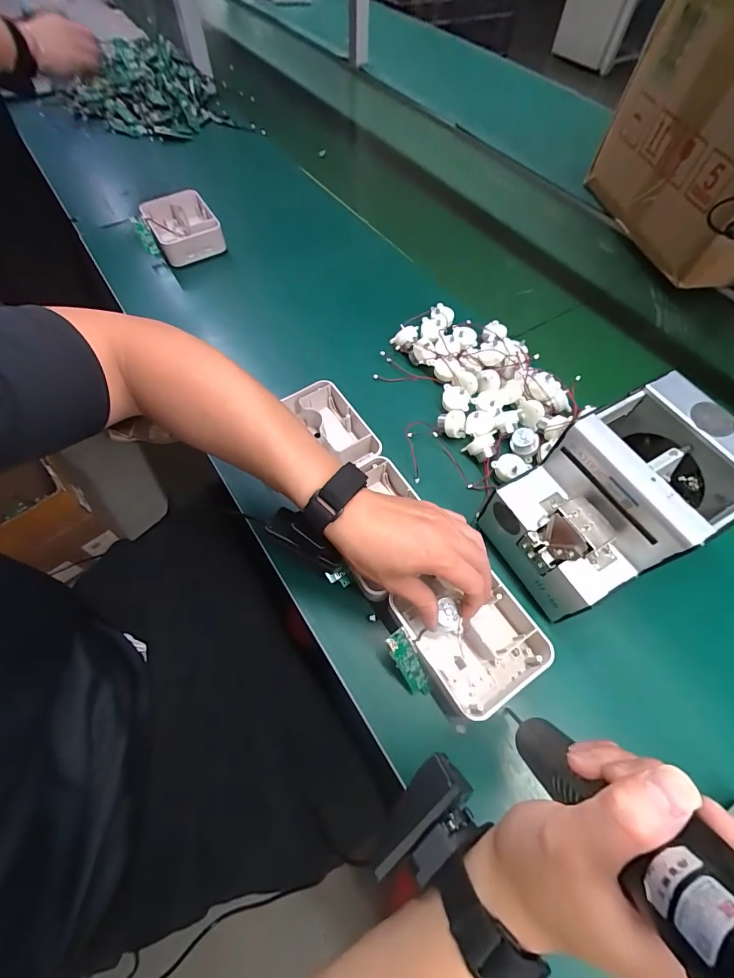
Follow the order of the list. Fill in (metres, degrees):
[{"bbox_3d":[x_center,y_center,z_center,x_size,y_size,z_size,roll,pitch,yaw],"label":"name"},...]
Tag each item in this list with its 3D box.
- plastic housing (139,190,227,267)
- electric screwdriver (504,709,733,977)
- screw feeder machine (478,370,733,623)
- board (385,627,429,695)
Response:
[{"bbox_3d":[-0.301,-0.435,0.668,0.105,0.042,0.138,-29,65,-15],"label":"plastic housing"},{"bbox_3d":[0.122,0.162,0.193,0.032,0.194,0.035,1,77,1],"label":"electric screwdriver"},{"bbox_3d":[0.223,0.013,0.369,0.179,0.136,0.125,-27,65,-14],"label":"screw feeder machine"},{"bbox_3d":[0.038,0.156,0.355,0.020,0.006,0.068,-30,104,-15],"label":"board"}]

